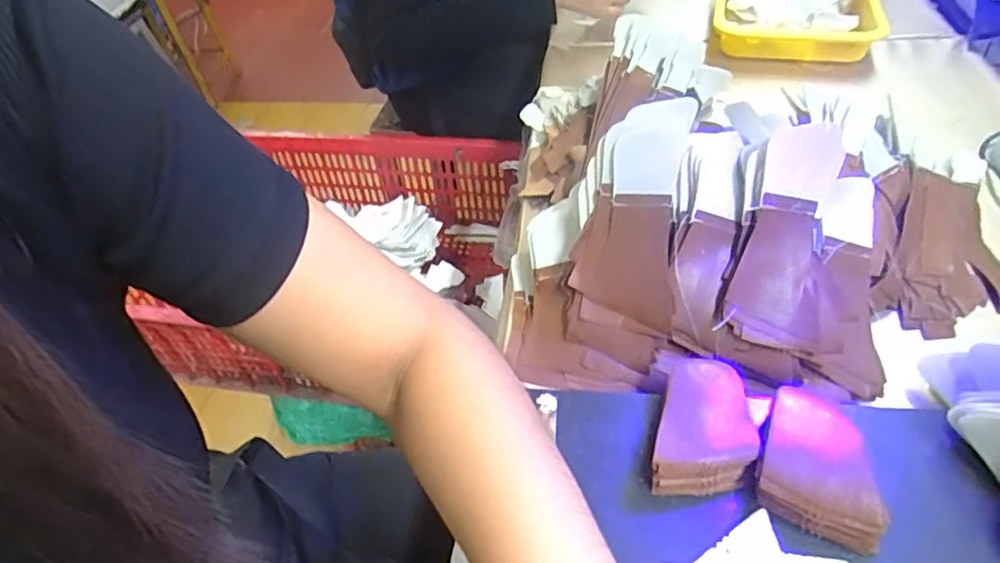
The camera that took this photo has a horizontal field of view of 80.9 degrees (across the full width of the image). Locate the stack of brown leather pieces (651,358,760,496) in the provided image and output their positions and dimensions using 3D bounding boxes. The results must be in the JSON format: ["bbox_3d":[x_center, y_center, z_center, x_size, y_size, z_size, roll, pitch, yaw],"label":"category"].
[{"bbox_3d":[0.131,0.090,0.370,0.057,0.025,0.091,13,52,15],"label":"stack of brown leather pieces"}]

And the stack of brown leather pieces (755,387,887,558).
[{"bbox_3d":[0.189,0.107,0.343,0.065,0.031,0.073,19,54,20],"label":"stack of brown leather pieces"}]

